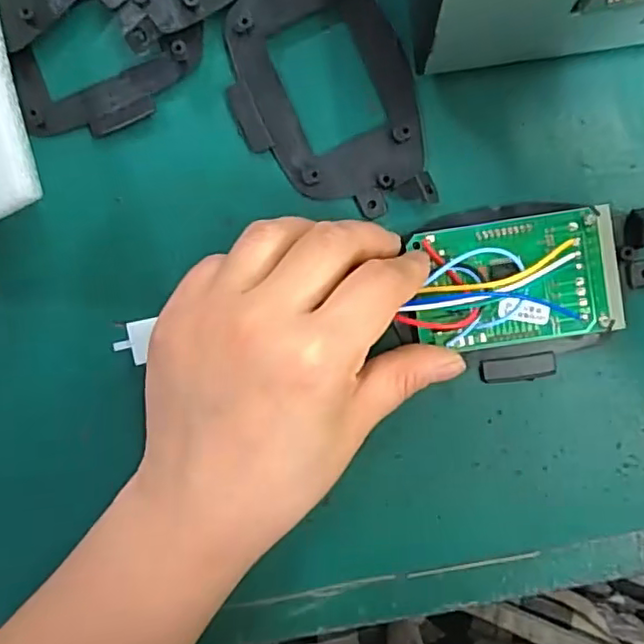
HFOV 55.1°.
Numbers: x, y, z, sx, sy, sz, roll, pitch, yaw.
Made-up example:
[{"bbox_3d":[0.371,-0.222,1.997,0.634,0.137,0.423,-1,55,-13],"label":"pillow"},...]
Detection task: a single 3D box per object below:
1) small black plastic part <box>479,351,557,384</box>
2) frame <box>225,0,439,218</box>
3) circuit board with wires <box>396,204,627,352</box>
[{"bbox_3d":[0.080,0.019,0.252,0.030,0.004,0.010,-8,92,5],"label":"small black plastic part"},{"bbox_3d":[0.000,-0.096,0.254,0.072,0.007,0.111,-19,91,5],"label":"frame"},{"bbox_3d":[0.077,-0.016,0.245,0.081,0.014,0.050,-8,94,4],"label":"circuit board with wires"}]

